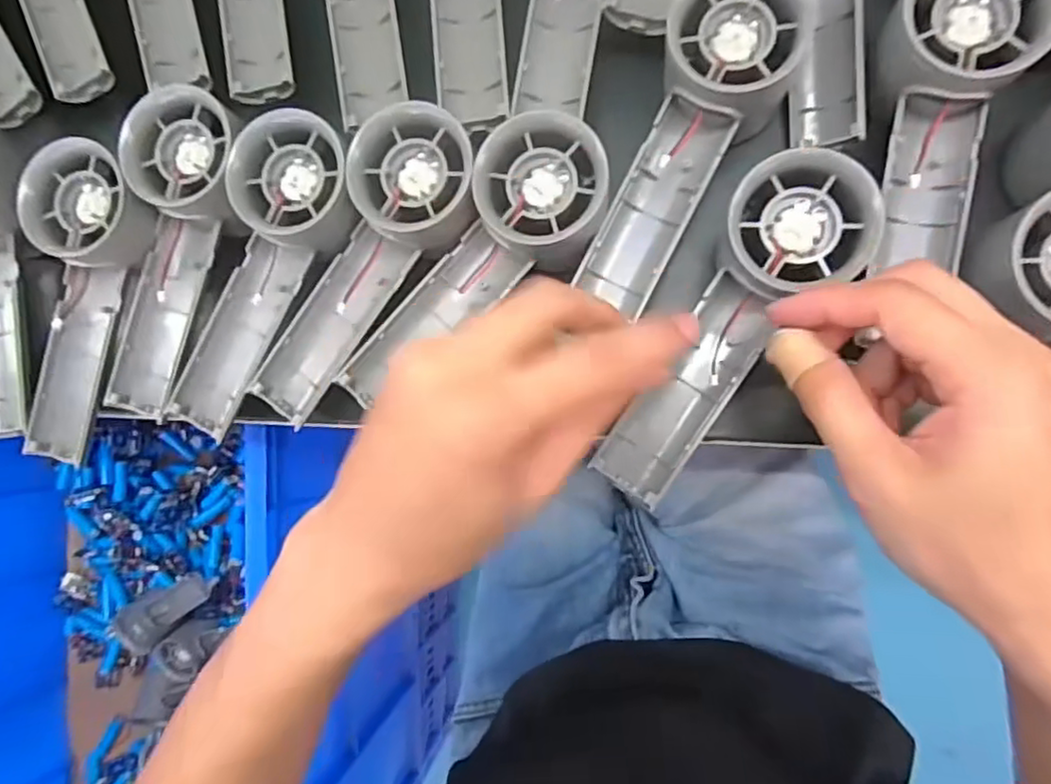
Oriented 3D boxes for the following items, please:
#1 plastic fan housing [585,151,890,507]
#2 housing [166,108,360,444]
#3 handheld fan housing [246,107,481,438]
[{"bbox_3d":[0.088,-0.024,0.276,0.053,0.031,0.159,32,103,9],"label":"plastic fan housing"},{"bbox_3d":[-0.129,-0.054,0.310,0.057,0.025,0.157,29,104,9],"label":"housing"},{"bbox_3d":[-0.078,-0.056,0.303,0.055,0.027,0.157,38,107,9],"label":"handheld fan housing"}]

